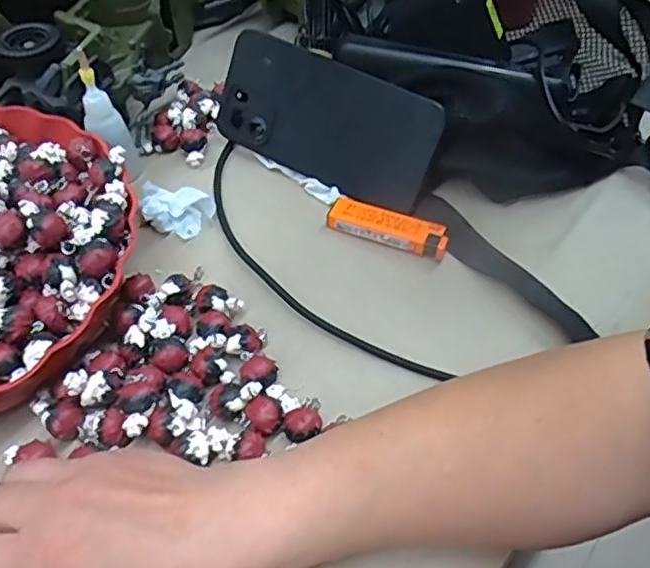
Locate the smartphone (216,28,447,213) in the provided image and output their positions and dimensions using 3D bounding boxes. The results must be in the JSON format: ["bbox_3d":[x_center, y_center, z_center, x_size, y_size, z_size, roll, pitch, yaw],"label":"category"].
[{"bbox_3d":[-0.002,-0.113,0.426,0.164,0.079,0.007,28,23,18],"label":"smartphone"}]

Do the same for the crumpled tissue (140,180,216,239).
[{"bbox_3d":[-0.102,-0.051,0.418,0.050,0.013,0.033,17,55,13],"label":"crumpled tissue"}]

